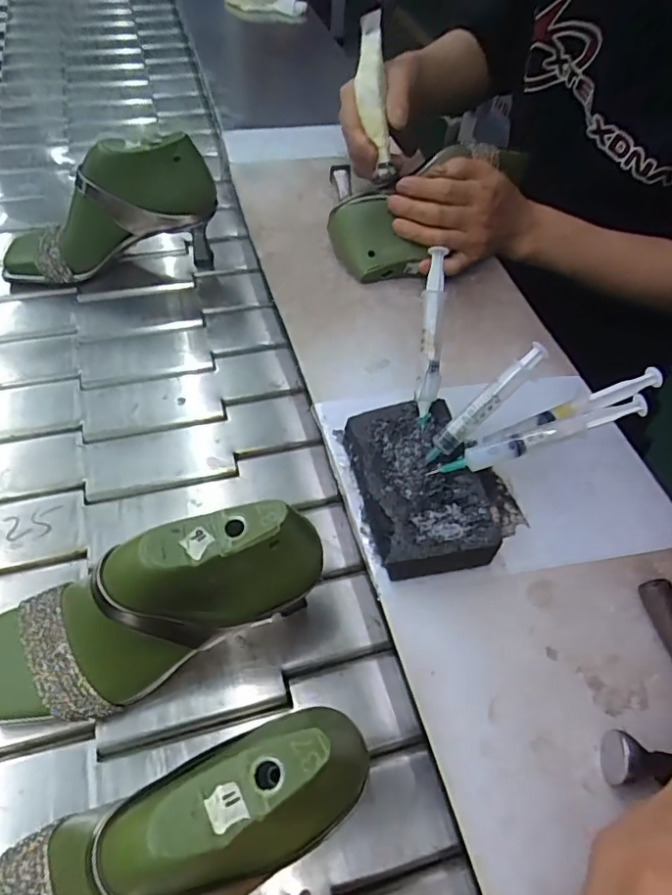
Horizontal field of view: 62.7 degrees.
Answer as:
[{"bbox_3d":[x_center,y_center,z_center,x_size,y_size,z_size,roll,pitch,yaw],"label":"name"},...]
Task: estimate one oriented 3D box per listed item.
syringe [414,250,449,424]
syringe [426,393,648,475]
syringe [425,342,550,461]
[{"bbox_3d":[0.072,-0.083,0.414,0.017,0.011,0.129,4,92,-1],"label":"syringe"},{"bbox_3d":[0.142,-0.007,0.385,0.149,0.012,0.015,-18,56,3],"label":"syringe"},{"bbox_3d":[0.105,-0.031,0.389,0.108,0.011,0.014,-45,64,8],"label":"syringe"}]

